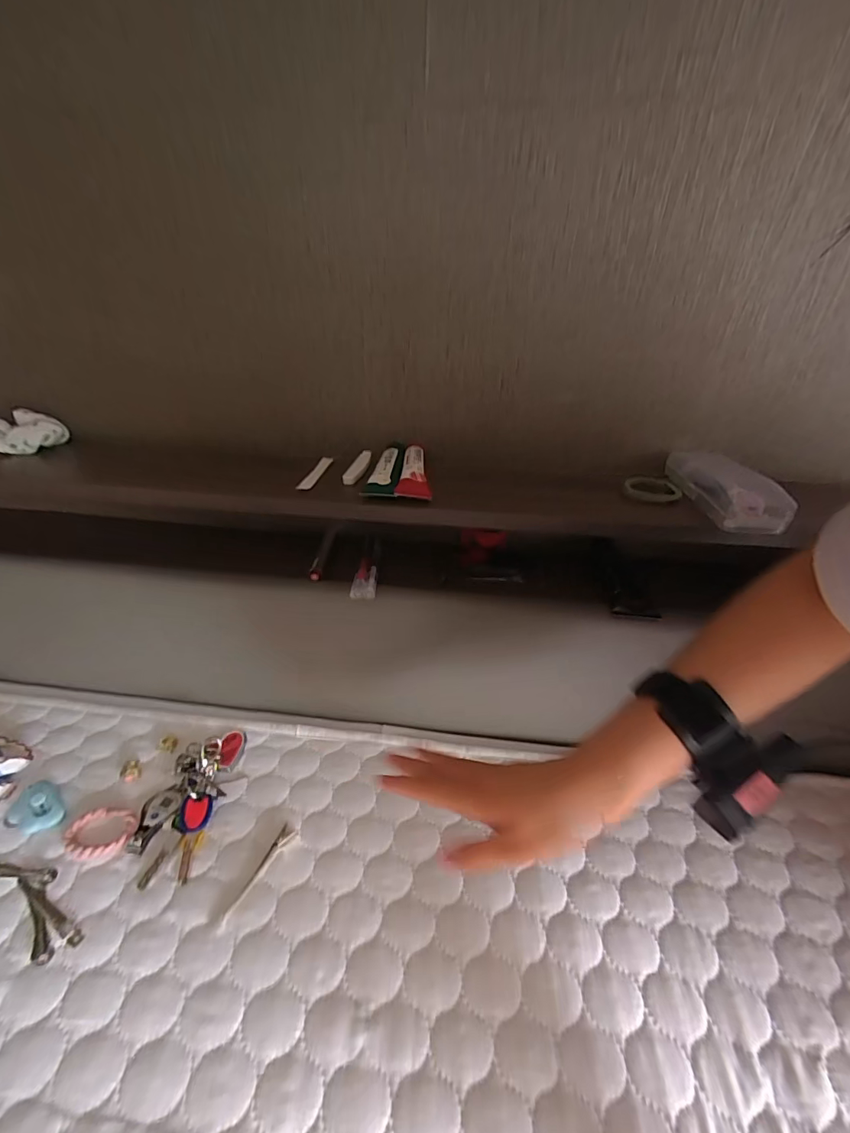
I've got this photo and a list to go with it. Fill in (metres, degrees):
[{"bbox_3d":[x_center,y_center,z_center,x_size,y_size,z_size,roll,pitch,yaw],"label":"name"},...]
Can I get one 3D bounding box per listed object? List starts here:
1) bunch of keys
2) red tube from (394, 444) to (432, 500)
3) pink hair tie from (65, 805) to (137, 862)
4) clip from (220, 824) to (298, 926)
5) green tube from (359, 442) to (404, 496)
[{"bbox_3d":[-0.227,0.223,0.422,0.076,0.021,0.140,7,34,8],"label":"bunch of keys"},{"bbox_3d":[-0.008,-0.094,0.424,0.031,0.020,0.099,4,32,2],"label":"red tube"},{"bbox_3d":[-0.296,0.241,0.392,0.060,0.010,0.041,1,33,-2],"label":"pink hair tie"},{"bbox_3d":[-0.144,0.267,0.375,0.014,0.005,0.081,17,36,21],"label":"clip"},{"bbox_3d":[-0.038,-0.101,0.440,0.030,0.019,0.122,4,32,2],"label":"green tube"}]

